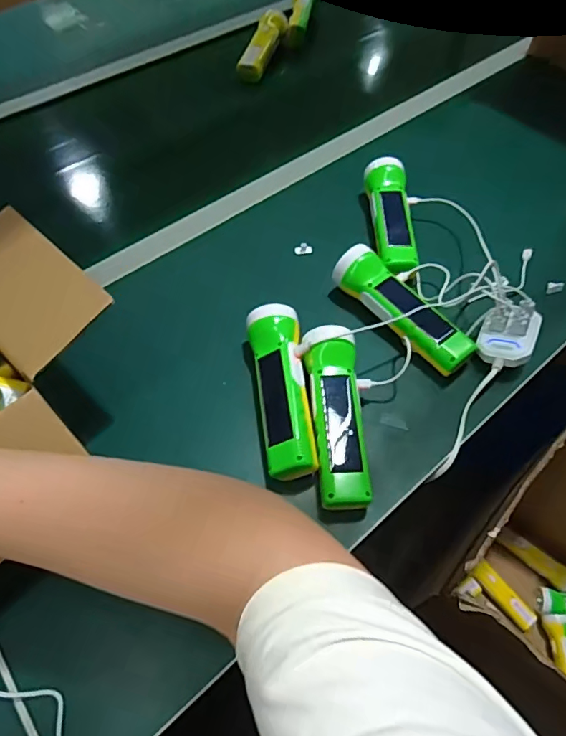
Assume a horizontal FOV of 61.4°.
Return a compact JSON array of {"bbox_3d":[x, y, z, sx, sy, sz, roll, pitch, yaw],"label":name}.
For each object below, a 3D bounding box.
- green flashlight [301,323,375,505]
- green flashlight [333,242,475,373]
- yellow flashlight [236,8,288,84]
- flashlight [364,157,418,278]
[{"bbox_3d":[0.049,0.044,0.440,0.055,0.051,0.168,-1,57,0],"label":"green flashlight"},{"bbox_3d":[0.124,-0.061,0.506,0.054,0.053,0.166,-35,63,-20],"label":"green flashlight"},{"bbox_3d":[-0.039,-0.575,0.862,0.054,0.058,0.176,13,58,9],"label":"yellow flashlight"},{"bbox_3d":[0.131,-0.179,0.585,0.048,0.051,0.181,0,57,1],"label":"flashlight"}]

